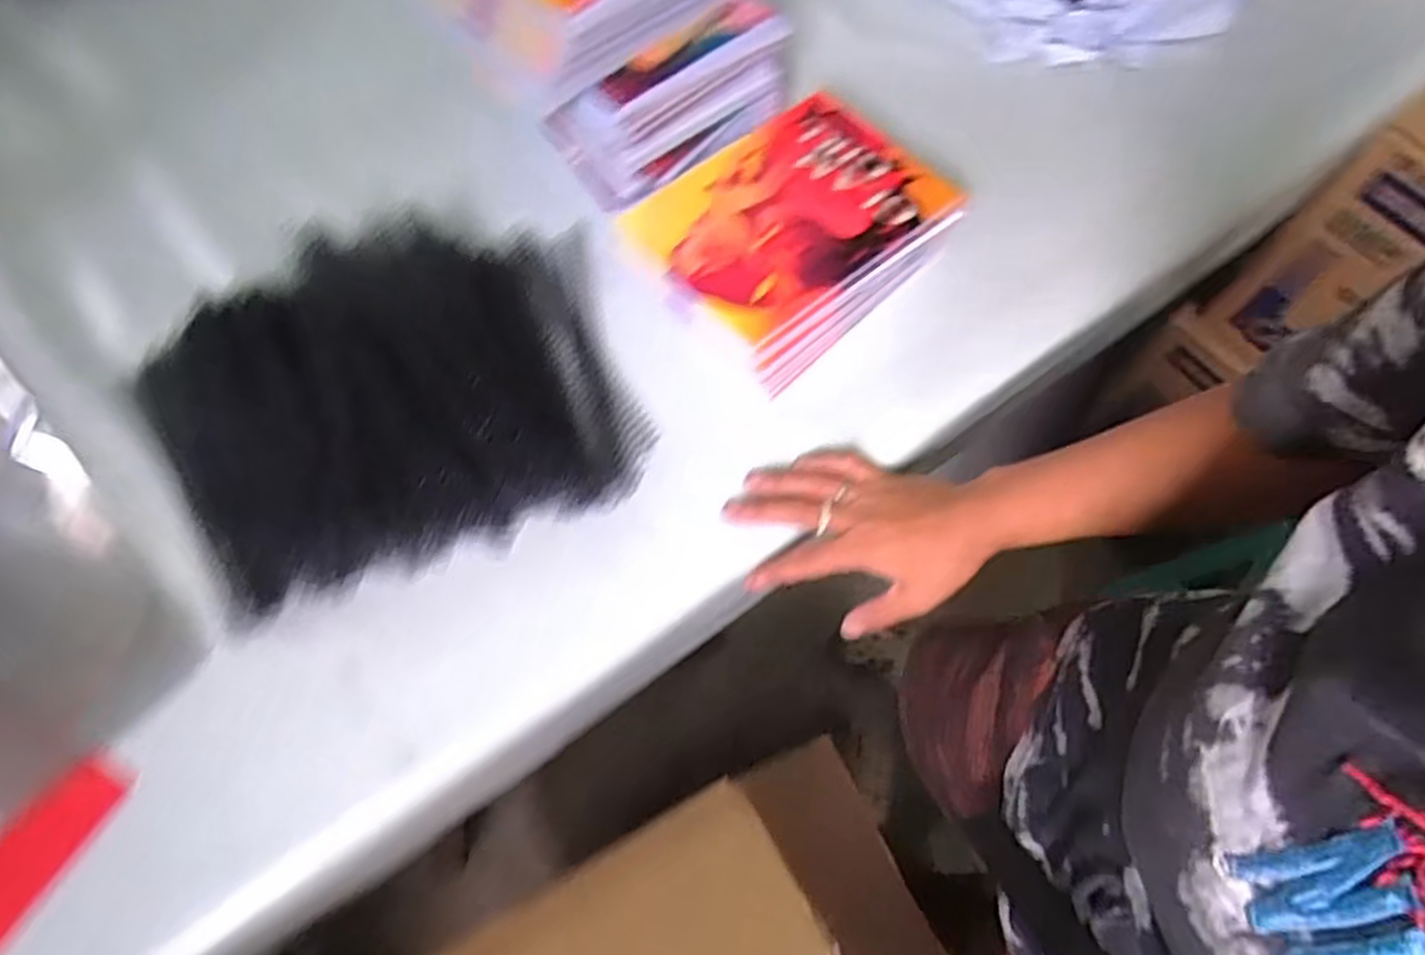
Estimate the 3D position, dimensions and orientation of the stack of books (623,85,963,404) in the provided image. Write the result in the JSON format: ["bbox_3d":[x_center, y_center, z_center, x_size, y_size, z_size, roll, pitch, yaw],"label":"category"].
[{"bbox_3d":[0.059,-0.168,0.547,0.197,0.065,0.153,-42,73,-14],"label":"stack of books"}]

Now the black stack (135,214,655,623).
[{"bbox_3d":[-0.204,-0.058,0.491,0.287,0.066,0.221,-19,69,-6],"label":"black stack"}]

